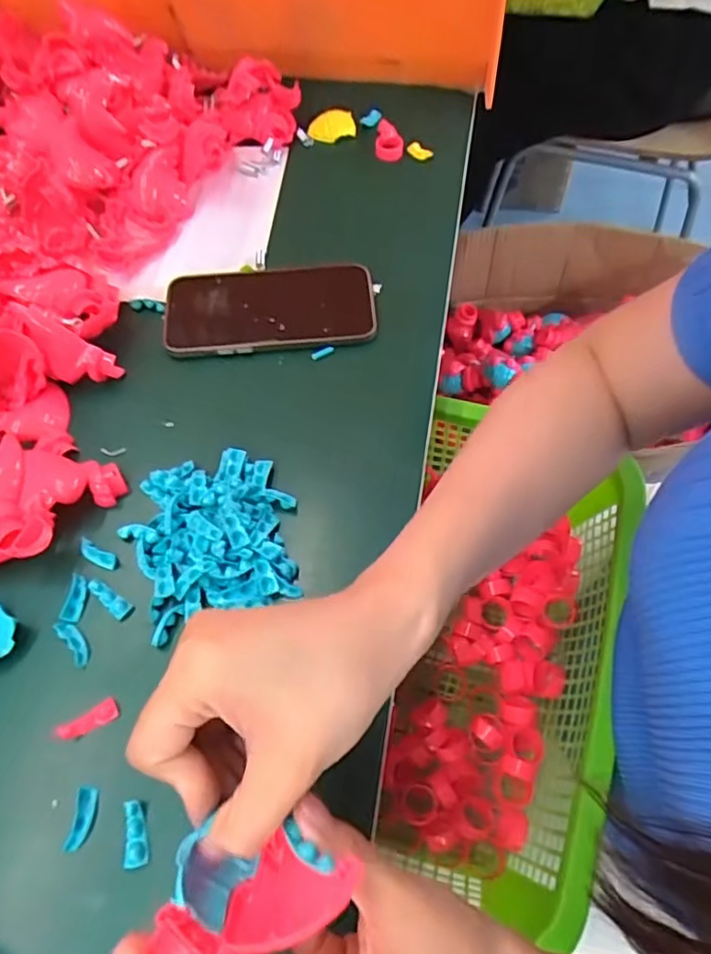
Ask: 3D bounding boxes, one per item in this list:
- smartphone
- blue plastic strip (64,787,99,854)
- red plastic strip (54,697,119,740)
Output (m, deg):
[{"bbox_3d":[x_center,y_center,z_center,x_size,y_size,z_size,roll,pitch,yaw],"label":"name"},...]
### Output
[{"bbox_3d":[-0.065,-0.132,0.474,0.157,0.014,0.082,-6,60,-1],"label":"smartphone"},{"bbox_3d":[-0.138,0.173,0.313,0.012,0.004,0.028,3,60,4],"label":"blue plastic strip"},{"bbox_3d":[-0.145,0.132,0.335,0.032,0.009,0.012,-26,62,-12],"label":"red plastic strip"}]

